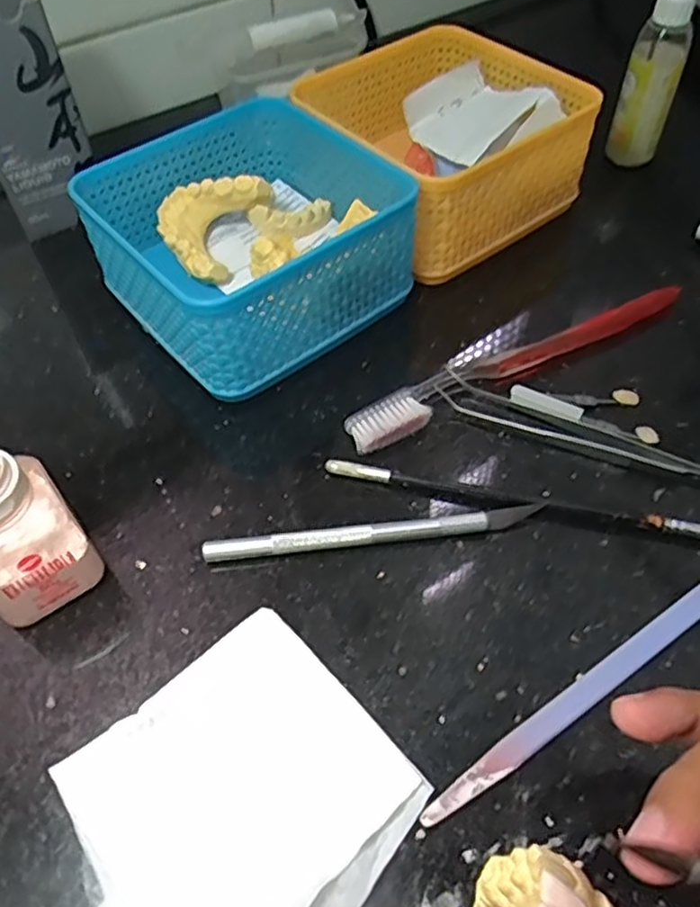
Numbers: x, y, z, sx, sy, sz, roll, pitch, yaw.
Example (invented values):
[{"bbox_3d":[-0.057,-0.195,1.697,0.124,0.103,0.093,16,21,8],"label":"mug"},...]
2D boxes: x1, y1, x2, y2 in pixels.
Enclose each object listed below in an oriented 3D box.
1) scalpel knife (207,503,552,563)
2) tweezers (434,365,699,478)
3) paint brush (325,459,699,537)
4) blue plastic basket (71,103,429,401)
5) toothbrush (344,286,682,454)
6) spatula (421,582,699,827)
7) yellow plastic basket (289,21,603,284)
[{"bbox_3d":[0.010,0.033,0.279,0.137,0.008,0.008,-7,53,-2],"label":"scalpel knife"},{"bbox_3d":[0.108,-0.009,0.303,0.143,0.010,0.017,18,56,16],"label":"tweezers"},{"bbox_3d":[0.082,0.023,0.283,0.186,0.006,0.009,10,54,10],"label":"paint brush"},{"bbox_3d":[-0.051,-0.109,0.352,0.128,0.066,0.129,-34,58,-21],"label":"blue plastic basket"},{"bbox_3d":[0.079,-0.045,0.330,0.180,0.013,0.021,-25,56,-15],"label":"toothbrush"},{"bbox_3d":[0.082,0.085,0.240,0.136,0.004,0.011,-30,57,-18],"label":"spatula"},{"bbox_3d":[0.053,-0.177,0.400,0.126,0.069,0.130,-31,57,-19],"label":"yellow plastic basket"}]

